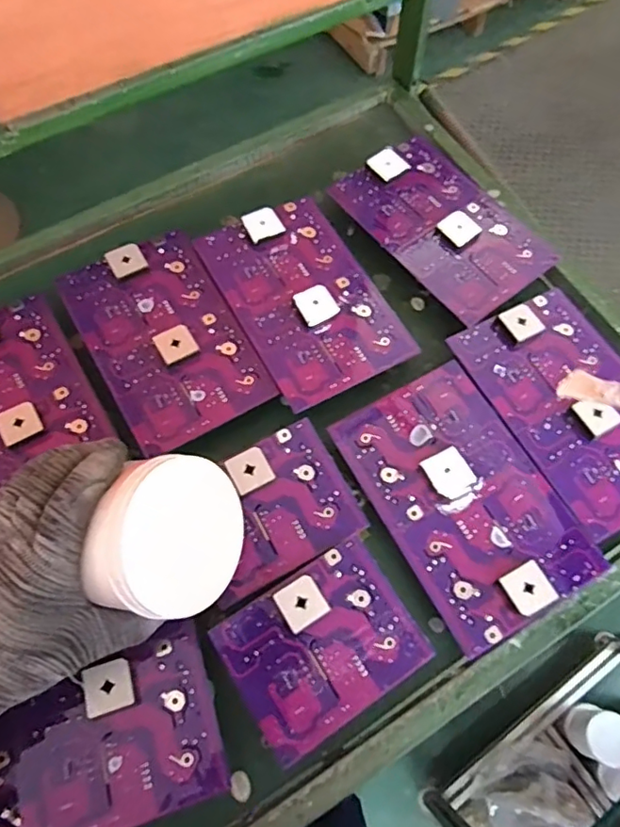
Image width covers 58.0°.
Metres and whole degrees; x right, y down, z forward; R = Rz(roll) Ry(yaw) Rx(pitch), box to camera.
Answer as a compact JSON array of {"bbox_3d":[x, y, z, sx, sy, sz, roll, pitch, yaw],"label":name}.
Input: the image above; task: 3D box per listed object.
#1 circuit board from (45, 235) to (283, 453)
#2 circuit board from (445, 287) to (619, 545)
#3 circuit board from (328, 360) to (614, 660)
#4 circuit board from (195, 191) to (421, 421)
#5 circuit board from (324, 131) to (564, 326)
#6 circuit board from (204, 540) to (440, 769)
[{"bbox_3d":[-0.127,-0.066,0.486,0.125,0.023,0.190,-29,69,-11],"label":"circuit board"},{"bbox_3d":[0.227,-0.012,0.468,0.139,0.016,0.200,-27,69,-15],"label":"circuit board"},{"bbox_3d":[0.118,0.062,0.433,0.126,0.016,0.198,-28,69,-11],"label":"circuit board"},{"bbox_3d":[-0.005,-0.107,0.507,0.124,0.020,0.194,-27,69,-11],"label":"circuit board"},{"bbox_3d":[0.130,-0.184,0.539,0.127,0.015,0.196,-37,75,-16],"label":"circuit board"},{"bbox_3d":[0.010,0.161,0.390,0.124,0.019,0.100,-32,70,-12],"label":"circuit board"}]

